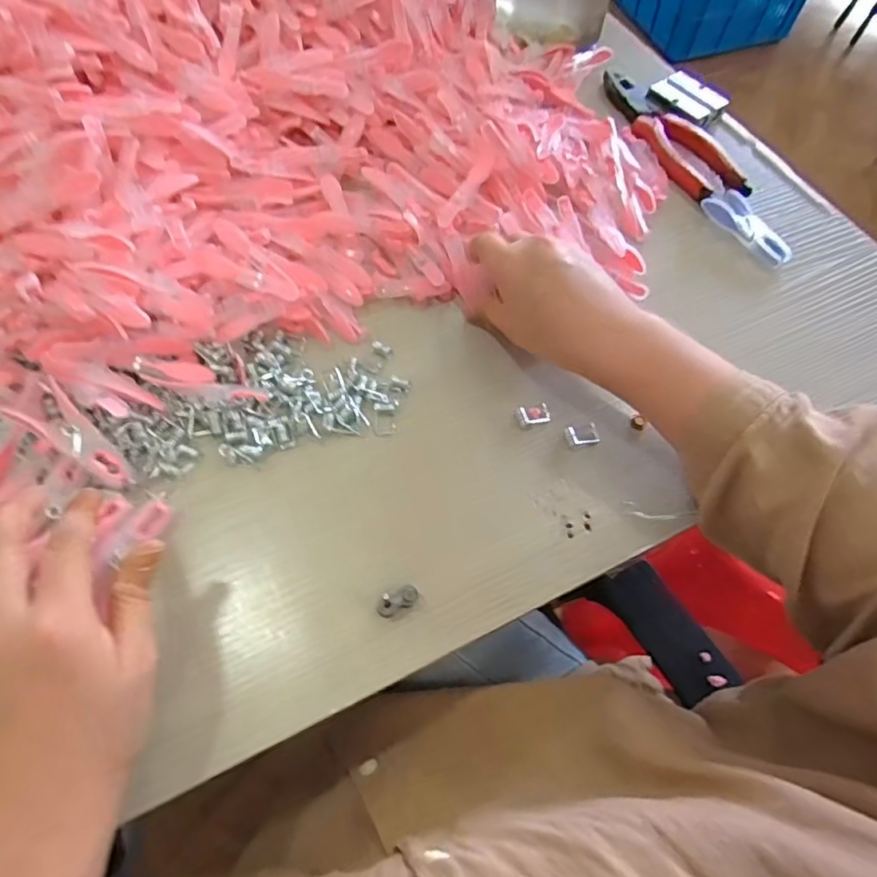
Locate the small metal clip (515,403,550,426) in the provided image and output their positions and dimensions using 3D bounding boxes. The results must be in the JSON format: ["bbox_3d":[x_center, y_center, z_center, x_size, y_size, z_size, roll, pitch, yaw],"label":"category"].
[{"bbox_3d":[0.064,-0.017,0.376,0.022,0.004,0.014,-11,64,-6],"label":"small metal clip"}]

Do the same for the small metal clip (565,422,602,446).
[{"bbox_3d":[0.096,-0.003,0.369,0.022,0.004,0.014,-9,66,-7],"label":"small metal clip"}]

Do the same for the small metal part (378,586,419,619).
[{"bbox_3d":[-0.023,0.094,0.318,0.024,0.018,0.012,-20,65,-10],"label":"small metal part"}]

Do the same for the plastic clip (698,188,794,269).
[{"bbox_3d":[0.253,-0.172,0.455,0.037,0.013,0.082,-22,66,-11],"label":"plastic clip"}]

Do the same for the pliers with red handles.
[{"bbox_3d":[0.212,-0.284,0.516,0.055,0.020,0.187,-20,65,-11],"label":"pliers with red handles"}]

